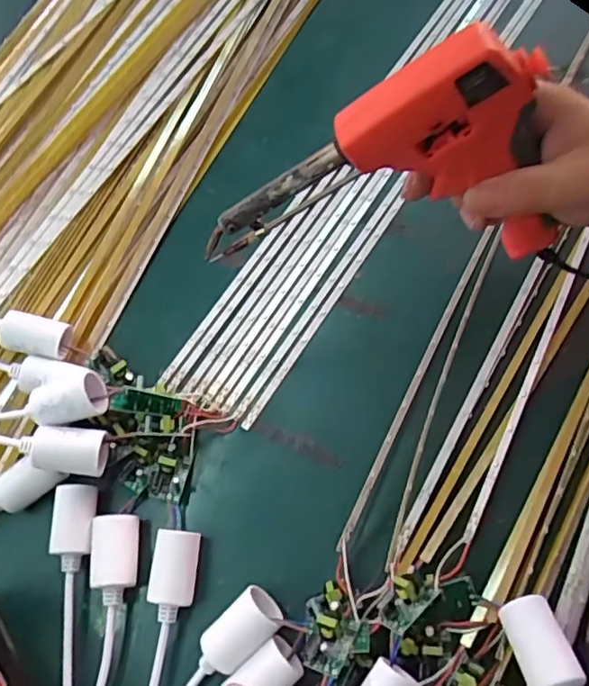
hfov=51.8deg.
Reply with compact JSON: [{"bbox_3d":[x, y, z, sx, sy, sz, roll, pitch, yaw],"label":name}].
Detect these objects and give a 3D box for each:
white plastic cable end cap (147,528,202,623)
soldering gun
[{"bbox_3d":[-0.073,0.146,0.382,0.026,0.034,0.051,3,69,9],"label":"white plastic cable end cap"},{"bbox_3d":[0.044,-0.097,0.318,0.185,0.119,0.038,-3,67,2],"label":"soldering gun"}]

